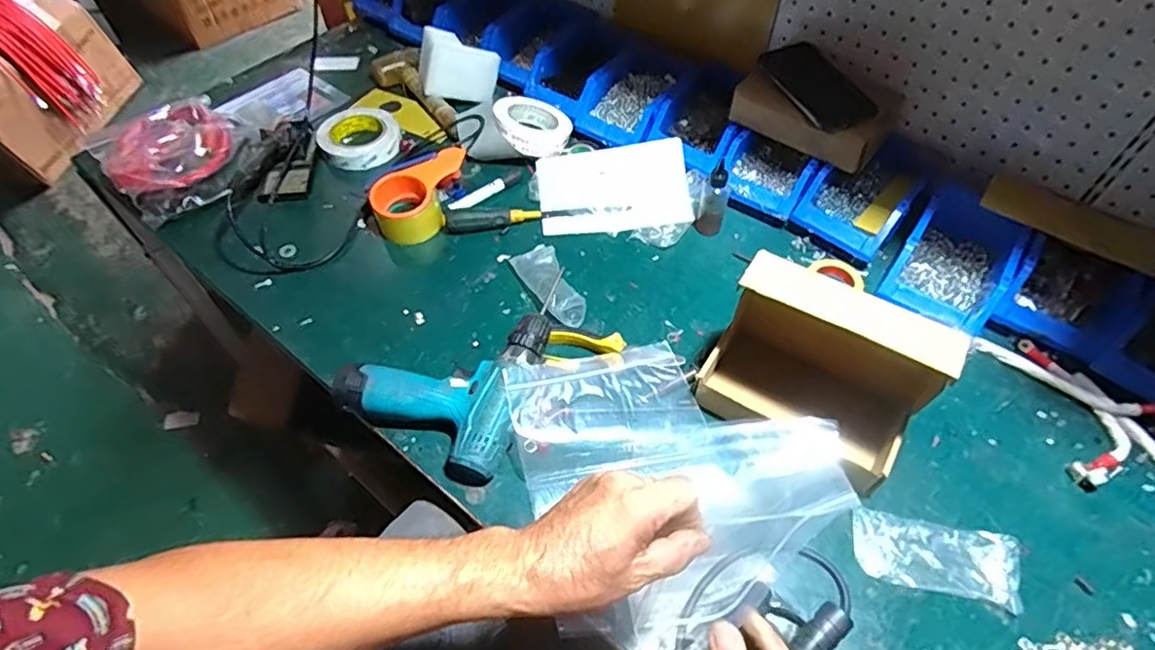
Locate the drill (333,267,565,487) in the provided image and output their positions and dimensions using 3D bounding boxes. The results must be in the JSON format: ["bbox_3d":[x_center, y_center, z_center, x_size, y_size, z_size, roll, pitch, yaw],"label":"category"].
[{"bbox_3d":[-0.123,0.035,0.656,0.190,0.058,0.233,23,57,16],"label":"drill"}]

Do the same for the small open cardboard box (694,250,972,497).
[{"bbox_3d":[0.237,0.049,0.595,0.195,0.186,0.119,27,58,18],"label":"small open cardboard box"}]

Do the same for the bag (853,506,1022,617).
[{"bbox_3d":[0.333,0.215,0.549,0.142,0.014,0.065,11,55,8],"label":"bag"}]

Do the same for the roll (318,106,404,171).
[{"bbox_3d":[-0.337,-0.293,0.916,0.116,0.033,0.132,-24,58,-17],"label":"roll"}]

